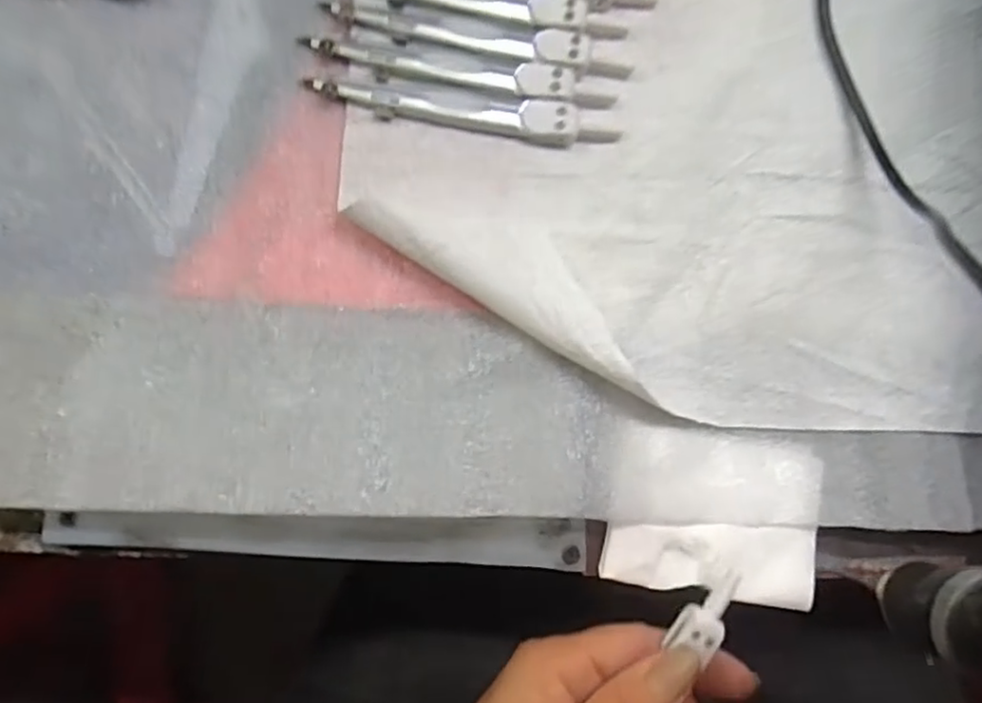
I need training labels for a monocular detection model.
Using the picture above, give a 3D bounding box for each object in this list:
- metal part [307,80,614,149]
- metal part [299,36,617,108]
[{"bbox_3d":[-0.011,-0.098,0.270,0.126,0.006,0.016,5,85,-4],"label":"metal part"},{"bbox_3d":[-0.012,-0.115,0.272,0.128,0.007,0.015,8,85,-4],"label":"metal part"}]

